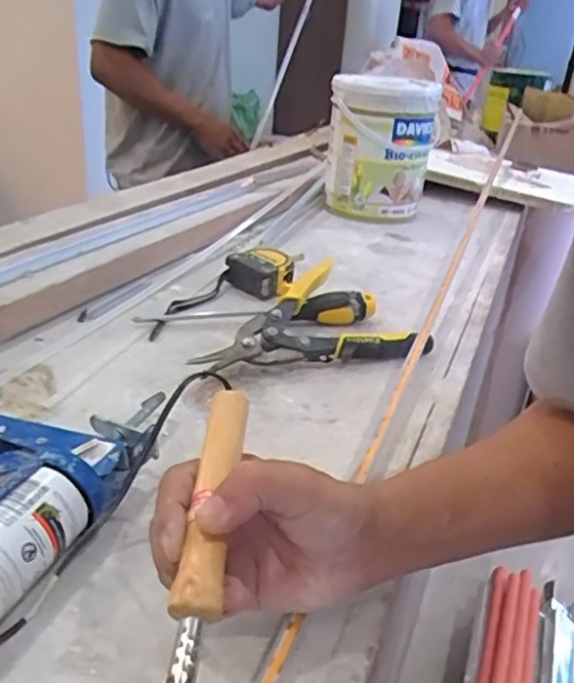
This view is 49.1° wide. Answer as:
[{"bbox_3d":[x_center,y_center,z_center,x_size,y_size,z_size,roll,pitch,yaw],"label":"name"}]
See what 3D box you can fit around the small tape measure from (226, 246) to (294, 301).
[{"bbox_3d":[-0.031,-0.084,0.743,0.067,0.044,0.061,18,30,22],"label":"small tape measure"}]

